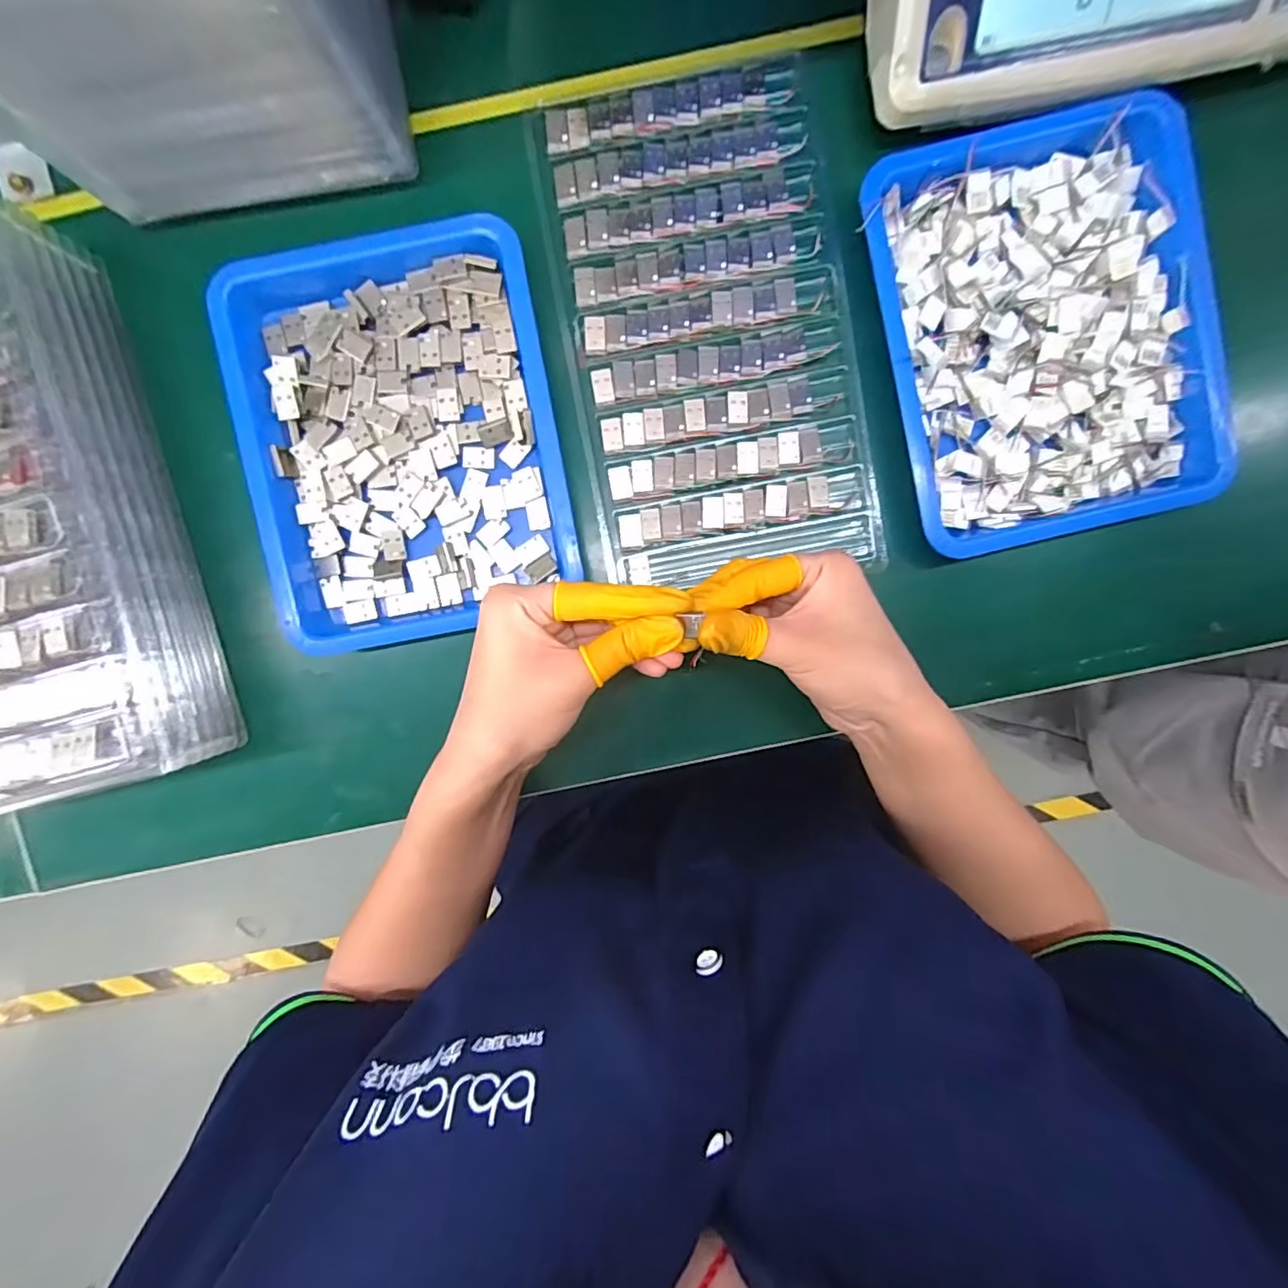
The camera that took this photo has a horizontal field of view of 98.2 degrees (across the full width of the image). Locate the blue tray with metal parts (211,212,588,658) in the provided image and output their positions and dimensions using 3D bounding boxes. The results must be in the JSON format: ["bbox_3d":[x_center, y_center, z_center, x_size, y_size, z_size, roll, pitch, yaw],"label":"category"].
[{"bbox_3d":[-0.134,-0.115,0.318,0.171,0.024,0.216,-10,95,1],"label":"blue tray with metal parts"}]

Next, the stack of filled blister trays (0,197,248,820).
[{"bbox_3d":[-0.356,-0.061,0.304,0.165,0.068,0.291,-12,95,1],"label":"stack of filled blister trays"}]

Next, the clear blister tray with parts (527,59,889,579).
[{"bbox_3d":[0.034,-0.177,0.322,0.155,0.007,0.269,-10,95,1],"label":"clear blister tray with parts"}]

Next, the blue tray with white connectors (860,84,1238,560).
[{"bbox_3d":[0.219,-0.169,0.309,0.166,0.027,0.213,-13,95,1],"label":"blue tray with white connectors"}]

